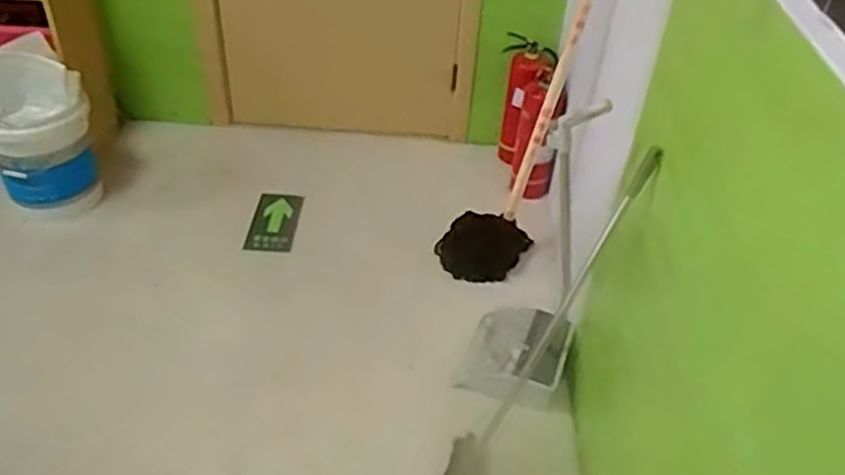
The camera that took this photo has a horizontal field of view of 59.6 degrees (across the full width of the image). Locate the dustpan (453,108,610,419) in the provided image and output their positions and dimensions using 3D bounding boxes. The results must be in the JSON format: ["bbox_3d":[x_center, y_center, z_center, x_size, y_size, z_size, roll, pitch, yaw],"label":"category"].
[{"bbox_3d":[0.264,0.041,1.744,0.252,0.814,0.305,11,41,7],"label":"dustpan"}]

